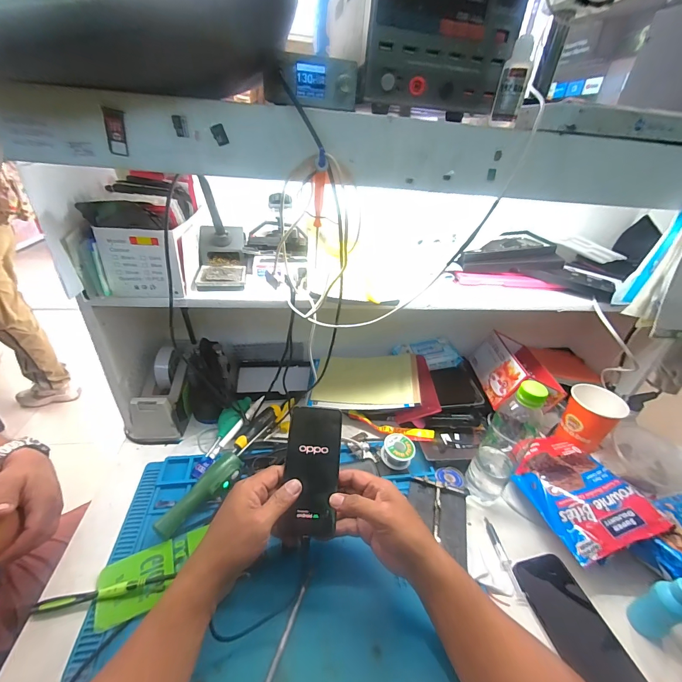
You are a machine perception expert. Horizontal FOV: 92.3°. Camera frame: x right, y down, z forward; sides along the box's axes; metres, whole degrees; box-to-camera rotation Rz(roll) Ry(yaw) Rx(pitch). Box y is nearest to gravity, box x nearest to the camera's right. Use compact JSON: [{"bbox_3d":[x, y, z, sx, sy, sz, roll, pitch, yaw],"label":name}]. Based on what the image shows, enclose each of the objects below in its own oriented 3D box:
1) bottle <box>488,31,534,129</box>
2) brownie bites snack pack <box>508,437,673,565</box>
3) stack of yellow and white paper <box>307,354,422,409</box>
[{"bbox_3d":[0.163,-0.242,0.308,0.025,0.068,0.024,18,35,19],"label":"bottle"},{"bbox_3d":[0.358,0.236,0.513,0.144,0.076,0.187,-9,36,-20],"label":"brownie bites snack pack"},{"bbox_3d":[0.047,0.077,0.677,0.222,0.023,0.137,-3,41,7],"label":"stack of yellow and white paper"}]

